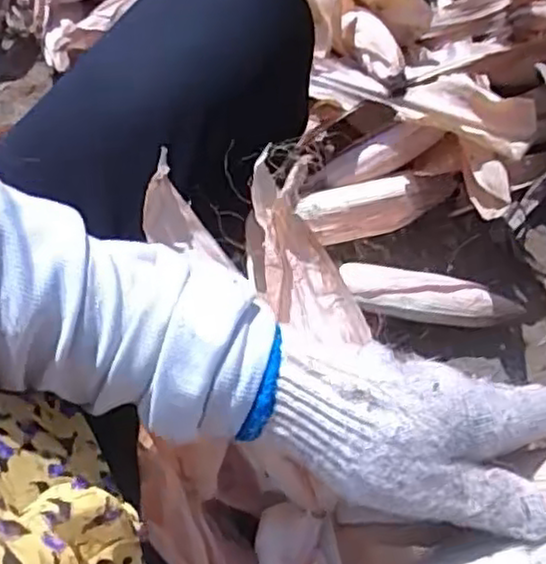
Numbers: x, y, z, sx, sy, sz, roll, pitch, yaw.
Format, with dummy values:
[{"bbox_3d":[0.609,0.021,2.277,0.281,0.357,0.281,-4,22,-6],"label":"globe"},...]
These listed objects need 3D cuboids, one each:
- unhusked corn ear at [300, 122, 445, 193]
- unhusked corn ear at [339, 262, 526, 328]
[{"bbox_3d":[0.113,-0.147,0.861,0.174,0.056,0.042,-21,71,21],"label":"unhusked corn ear"},{"bbox_3d":[0.176,0.021,0.828,0.194,0.045,0.056,10,71,2],"label":"unhusked corn ear"}]

